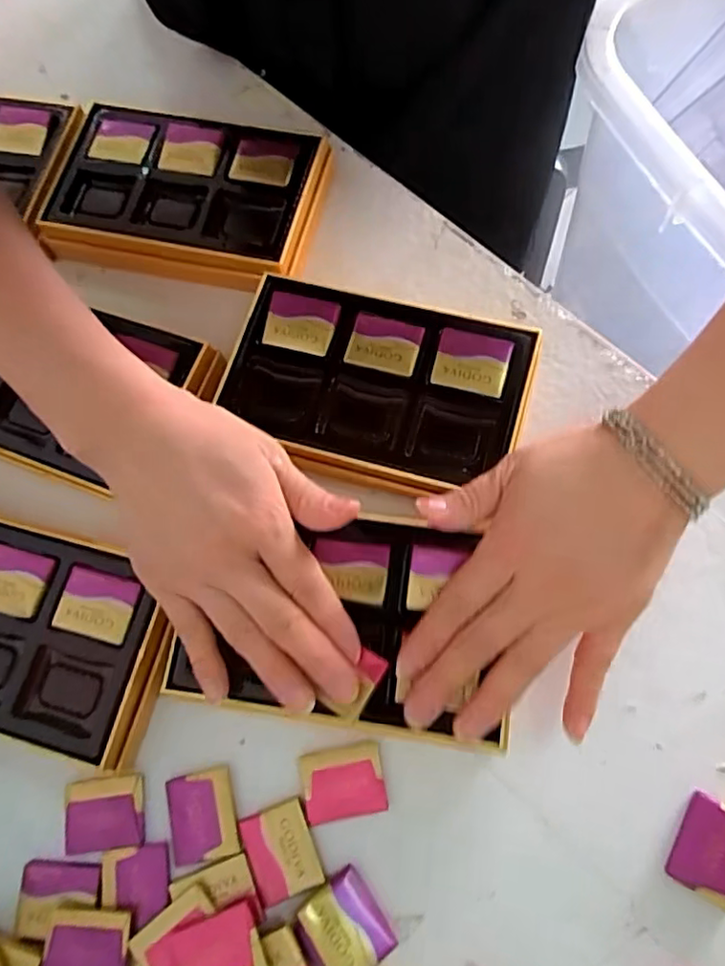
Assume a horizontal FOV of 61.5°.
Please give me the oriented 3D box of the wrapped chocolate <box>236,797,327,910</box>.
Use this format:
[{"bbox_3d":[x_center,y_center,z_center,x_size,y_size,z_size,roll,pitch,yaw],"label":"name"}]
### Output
[{"bbox_3d":[-0.039,0.177,0.293,0.033,0.009,0.039,-22,73,-1],"label":"wrapped chocolate"}]

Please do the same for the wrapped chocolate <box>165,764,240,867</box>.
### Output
[{"bbox_3d":[-0.079,0.163,0.298,0.033,0.005,0.039,-15,73,1],"label":"wrapped chocolate"}]

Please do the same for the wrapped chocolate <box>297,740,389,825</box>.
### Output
[{"bbox_3d":[-0.010,0.147,0.298,0.040,0.007,0.031,-13,73,2],"label":"wrapped chocolate"}]

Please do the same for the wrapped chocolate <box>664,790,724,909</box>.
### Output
[{"bbox_3d":[0.162,0.167,0.277,0.032,0.008,0.040,26,78,12],"label":"wrapped chocolate"}]

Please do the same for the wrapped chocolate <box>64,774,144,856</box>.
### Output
[{"bbox_3d":[-0.129,0.165,0.303,0.040,0.009,0.033,-10,73,3],"label":"wrapped chocolate"}]

